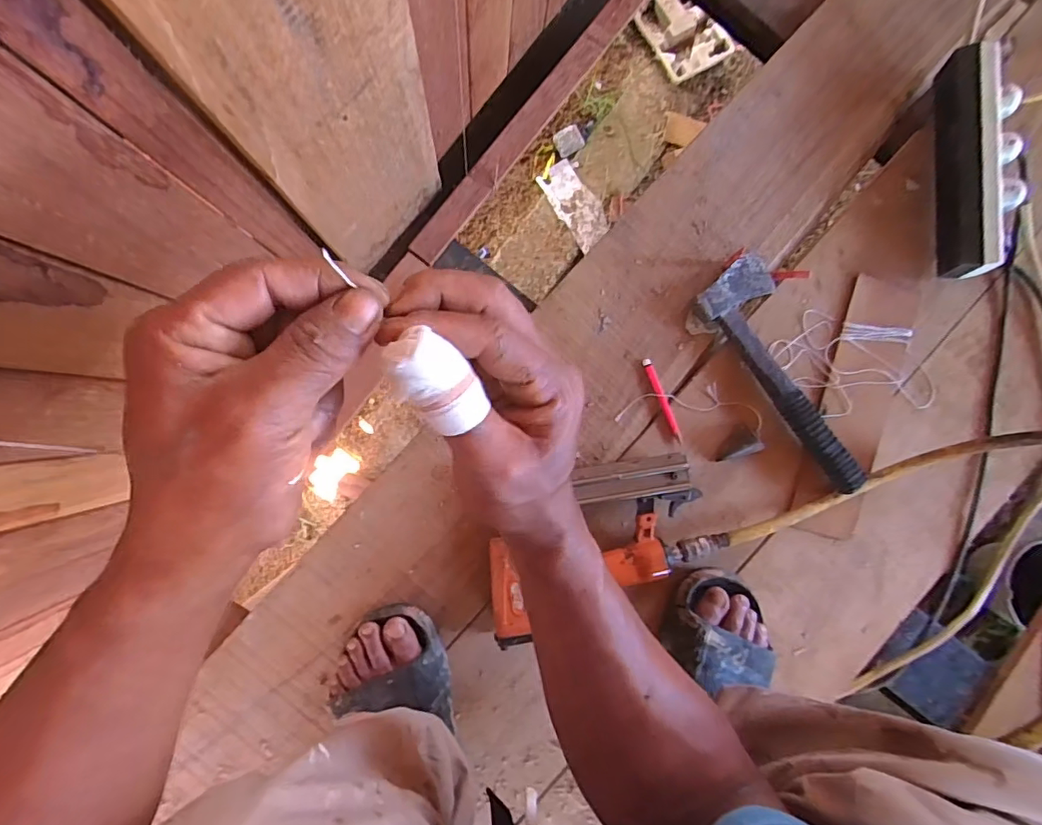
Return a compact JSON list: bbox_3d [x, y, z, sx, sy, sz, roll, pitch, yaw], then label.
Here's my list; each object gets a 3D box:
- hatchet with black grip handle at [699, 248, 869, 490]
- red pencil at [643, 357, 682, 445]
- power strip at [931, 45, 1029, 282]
[{"bbox_3d":[0.315,-0.049,0.599,0.095,0.033,0.276,-37,91,-3],"label":"hatchet with black grip handle"},{"bbox_3d":[0.163,-0.014,0.604,0.011,0.005,0.102,-23,91,-4],"label":"red pencil"},{"bbox_3d":[0.521,-0.283,0.603,0.070,0.065,0.252,0,89,-4],"label":"power strip"}]

